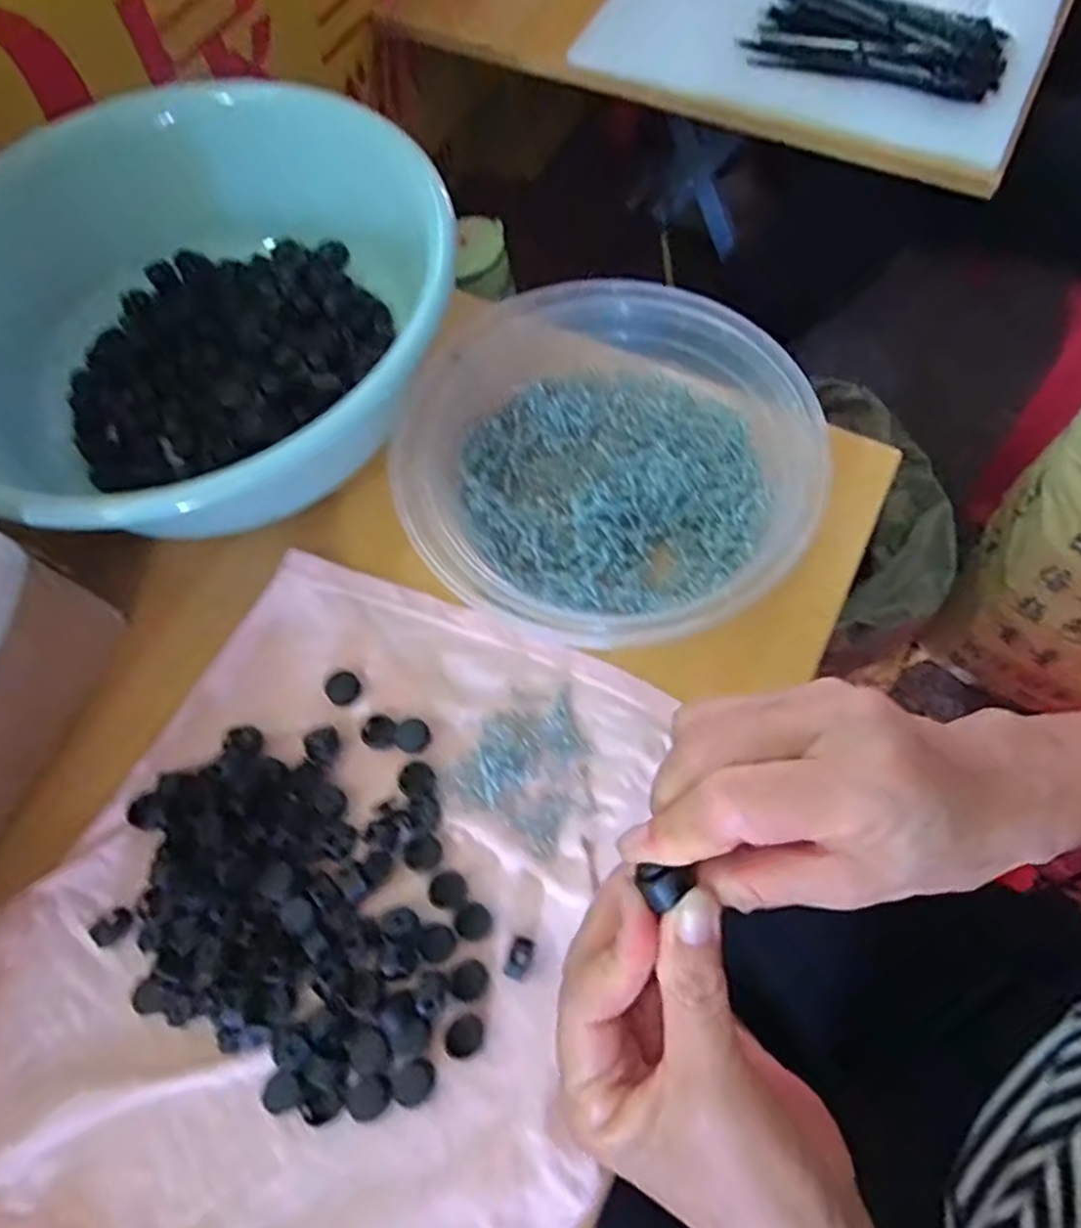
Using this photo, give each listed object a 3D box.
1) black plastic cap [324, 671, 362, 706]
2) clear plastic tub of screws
[{"bbox_3d":[-0.100,0.038,0.376,0.017,0.008,0.015,-35,69,-13],"label":"black plastic cap"},{"bbox_3d":[0.039,-0.086,0.413,0.219,0.048,0.205,-1,66,2],"label":"clear plastic tub of screws"}]

